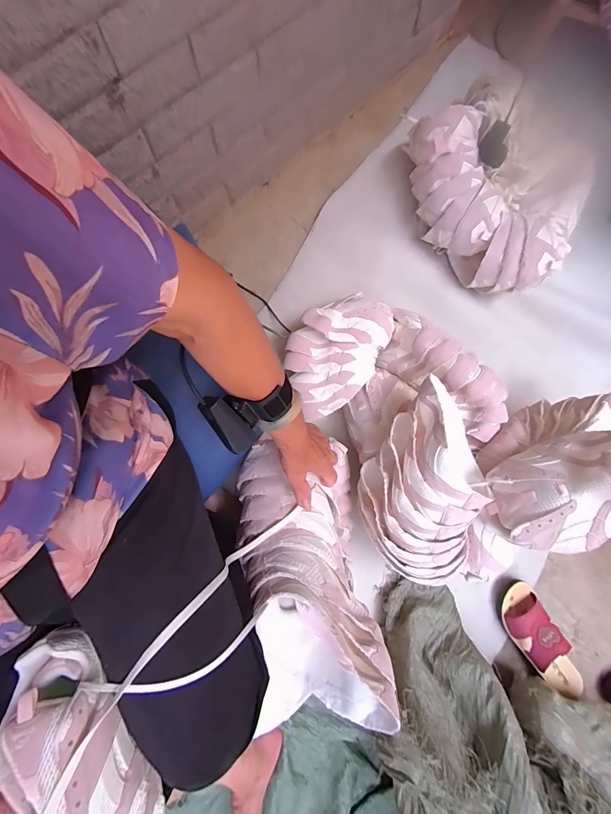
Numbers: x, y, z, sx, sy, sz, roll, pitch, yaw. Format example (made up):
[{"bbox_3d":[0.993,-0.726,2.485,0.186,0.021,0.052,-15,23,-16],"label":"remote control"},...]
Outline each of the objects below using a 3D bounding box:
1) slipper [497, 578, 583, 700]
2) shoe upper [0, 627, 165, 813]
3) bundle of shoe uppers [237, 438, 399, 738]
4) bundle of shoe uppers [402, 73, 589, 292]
[{"bbox_3d":[0.444,0.443,0.659,0.081,0.074,0.205,-27,80,-7],"label":"slipper"},{"bbox_3d":[-0.207,0.343,0.325,0.097,0.067,0.242,-28,82,-7],"label":"shoe upper"},{"bbox_3d":[-0.001,0.224,0.471,0.138,0.128,0.362,-22,70,-6],"label":"bundle of shoe uppers"},{"bbox_3d":[0.390,-0.442,0.756,0.241,0.170,0.386,-42,82,-9],"label":"bundle of shoe uppers"}]

